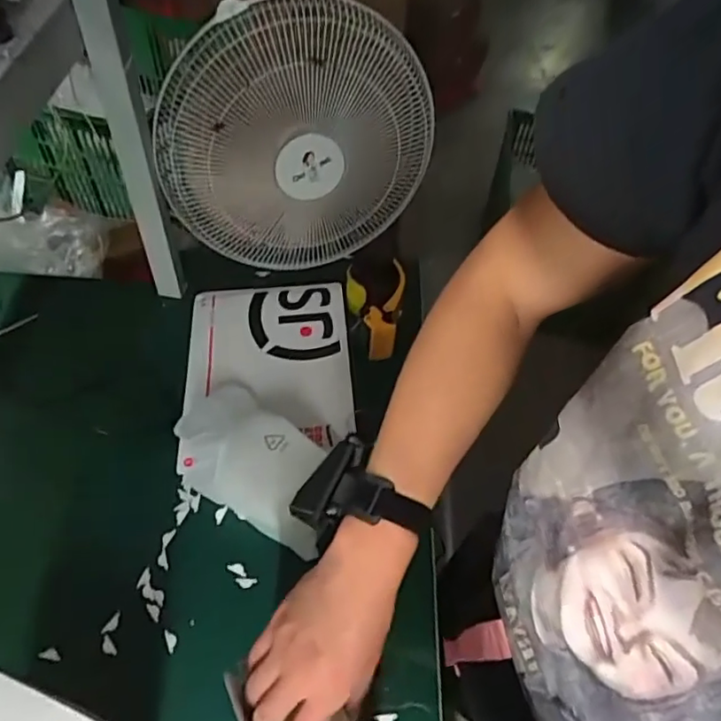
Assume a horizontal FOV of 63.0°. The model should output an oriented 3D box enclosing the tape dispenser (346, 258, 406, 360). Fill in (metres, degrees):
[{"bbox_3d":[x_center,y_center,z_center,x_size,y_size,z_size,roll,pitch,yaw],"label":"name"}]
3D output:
[{"bbox_3d":[0.022,-0.091,0.926,0.091,0.064,0.167,4,53,0],"label":"tape dispenser"}]

